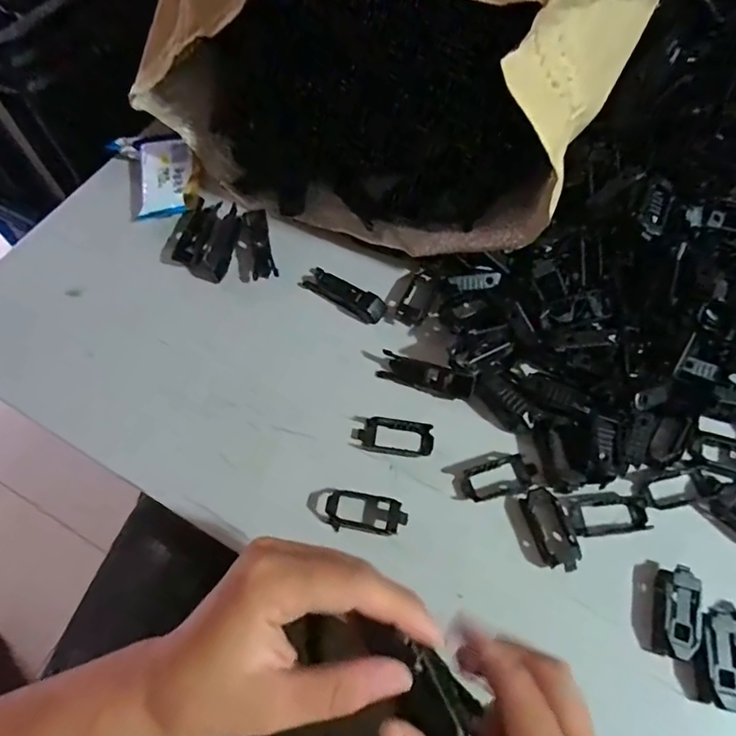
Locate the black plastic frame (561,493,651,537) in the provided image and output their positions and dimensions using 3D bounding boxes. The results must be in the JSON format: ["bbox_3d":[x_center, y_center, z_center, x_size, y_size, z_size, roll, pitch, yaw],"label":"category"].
[{"bbox_3d":[0.153,0.093,0.332,0.050,0.007,0.026,-5,64,-3],"label":"black plastic frame"}]

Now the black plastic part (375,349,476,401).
[{"bbox_3d":[0.041,0.005,0.371,0.068,0.012,0.027,19,99,12],"label":"black plastic part"}]

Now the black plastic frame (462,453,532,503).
[{"bbox_3d":[0.084,0.073,0.340,0.043,0.005,0.024,-16,65,-8],"label":"black plastic frame"}]

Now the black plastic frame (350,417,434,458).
[{"bbox_3d":[0.017,0.047,0.352,0.055,0.006,0.023,7,64,3],"label":"black plastic frame"}]

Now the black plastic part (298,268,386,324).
[{"bbox_3d":[-0.019,-0.056,0.399,0.069,0.014,0.020,31,68,14],"label":"black plastic part"}]

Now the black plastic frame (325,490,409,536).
[{"bbox_3d":[-0.001,0.091,0.325,0.049,0.013,0.024,5,64,2],"label":"black plastic frame"}]

